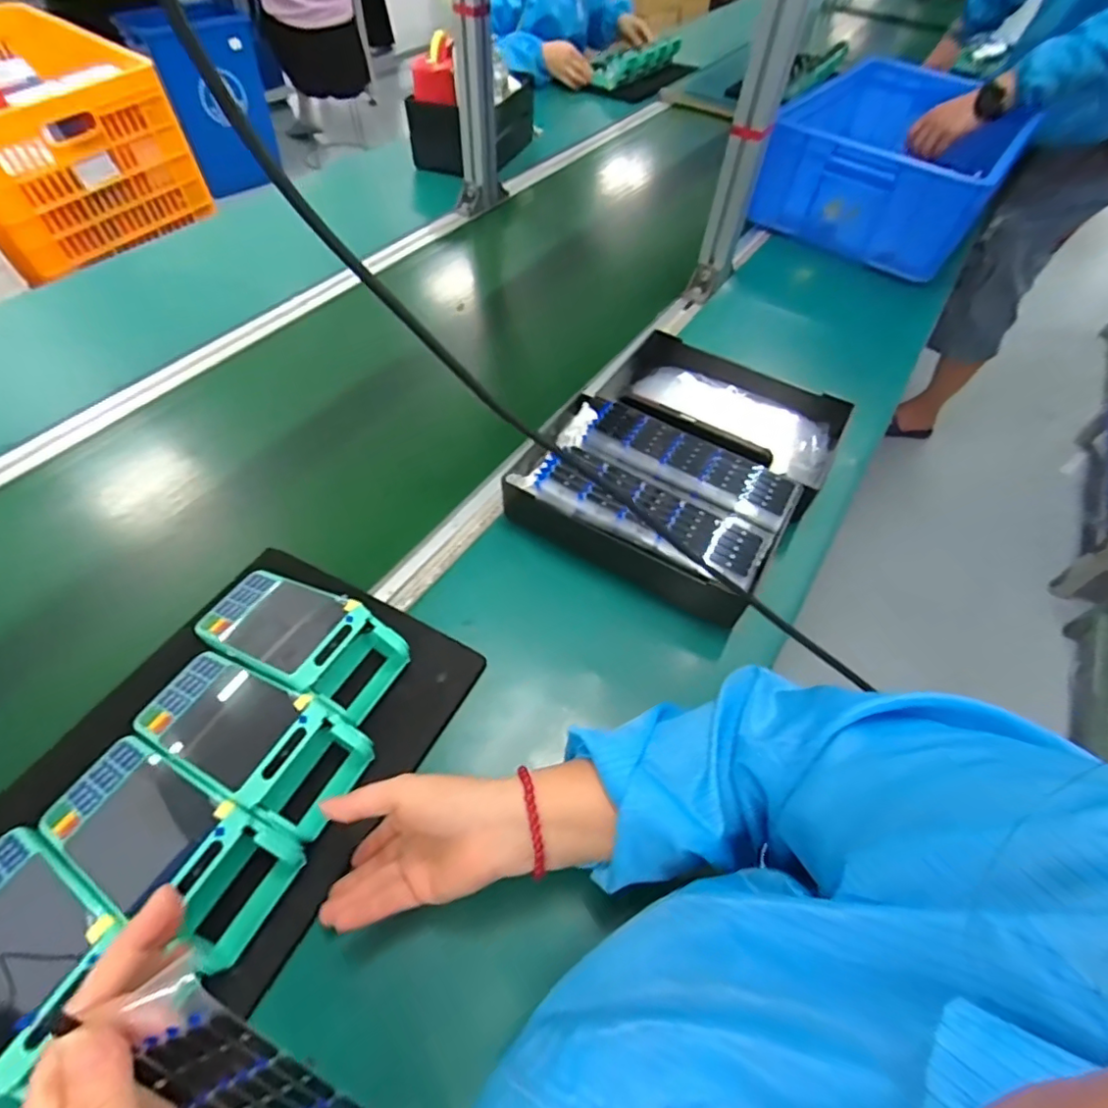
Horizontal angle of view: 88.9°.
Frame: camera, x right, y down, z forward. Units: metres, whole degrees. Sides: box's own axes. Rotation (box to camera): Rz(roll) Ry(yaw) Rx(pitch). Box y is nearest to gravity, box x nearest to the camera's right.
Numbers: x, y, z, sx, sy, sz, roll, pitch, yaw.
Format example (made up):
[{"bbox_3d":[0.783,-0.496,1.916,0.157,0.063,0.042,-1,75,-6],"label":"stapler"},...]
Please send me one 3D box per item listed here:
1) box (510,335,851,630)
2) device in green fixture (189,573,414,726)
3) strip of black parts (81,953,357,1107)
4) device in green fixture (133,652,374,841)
[{"bbox_3d":[0.139,-0.111,0.599,0.259,0.092,0.320,30,56,16],"label":"box"},{"bbox_3d":[-0.208,0.063,0.451,0.170,0.057,0.074,25,54,13],"label":"device in green fixture"},{"bbox_3d":[-0.121,0.240,0.248,0.048,0.172,0.007,-28,23,0],"label":"strip of black parts"},{"bbox_3d":[-0.222,0.125,0.402,0.169,0.054,0.074,24,54,12],"label":"device in green fixture"}]

